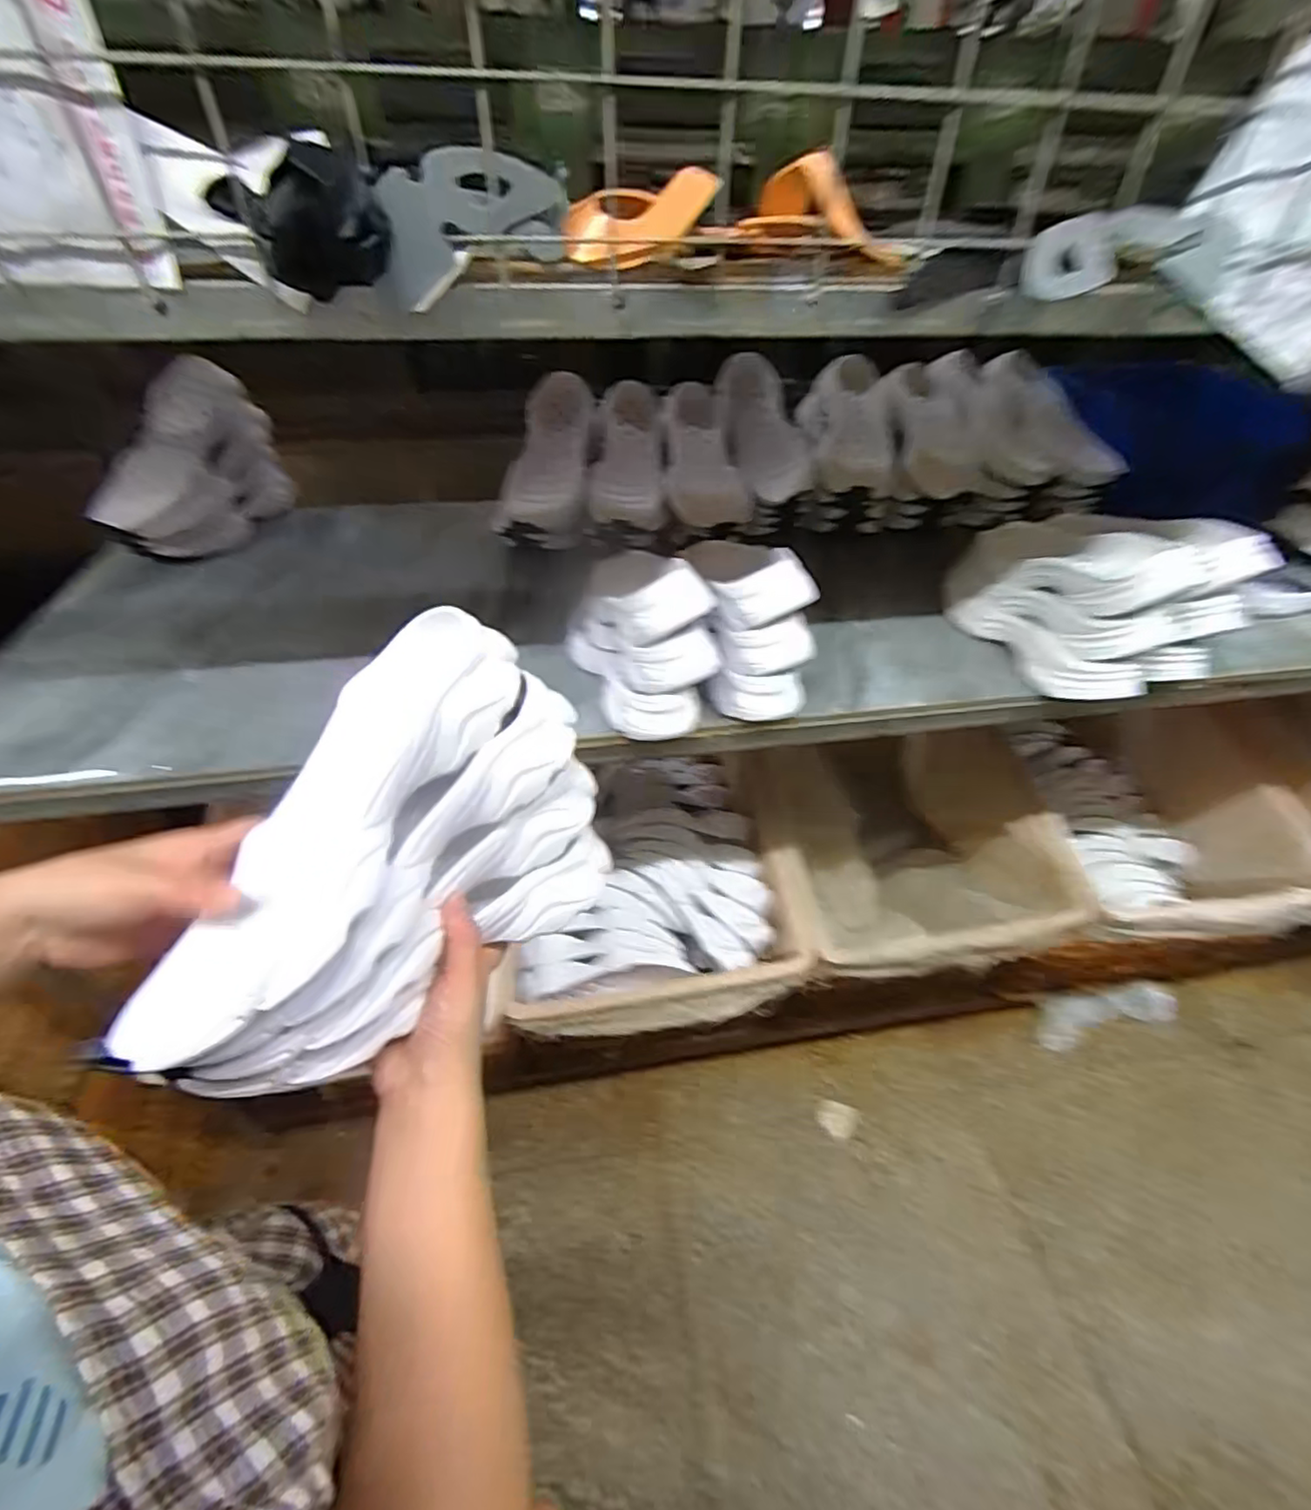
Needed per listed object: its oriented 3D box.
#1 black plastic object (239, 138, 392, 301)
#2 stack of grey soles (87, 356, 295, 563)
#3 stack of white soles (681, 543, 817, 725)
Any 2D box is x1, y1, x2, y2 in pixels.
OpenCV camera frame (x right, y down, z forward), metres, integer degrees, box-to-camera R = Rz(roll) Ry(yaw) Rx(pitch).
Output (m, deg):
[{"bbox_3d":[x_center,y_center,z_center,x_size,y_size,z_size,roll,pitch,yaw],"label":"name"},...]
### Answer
[{"bbox_3d":[-0.179,-0.283,0.346,0.066,0.059,0.054,-18,45,-18],"label":"black plastic object"},{"bbox_3d":[-0.664,-0.415,0.923,0.109,0.195,0.283,4,43,5],"label":"stack of grey soles"},{"bbox_3d":[0.099,-0.129,0.663,0.124,0.146,0.111,3,43,4],"label":"stack of white soles"}]

